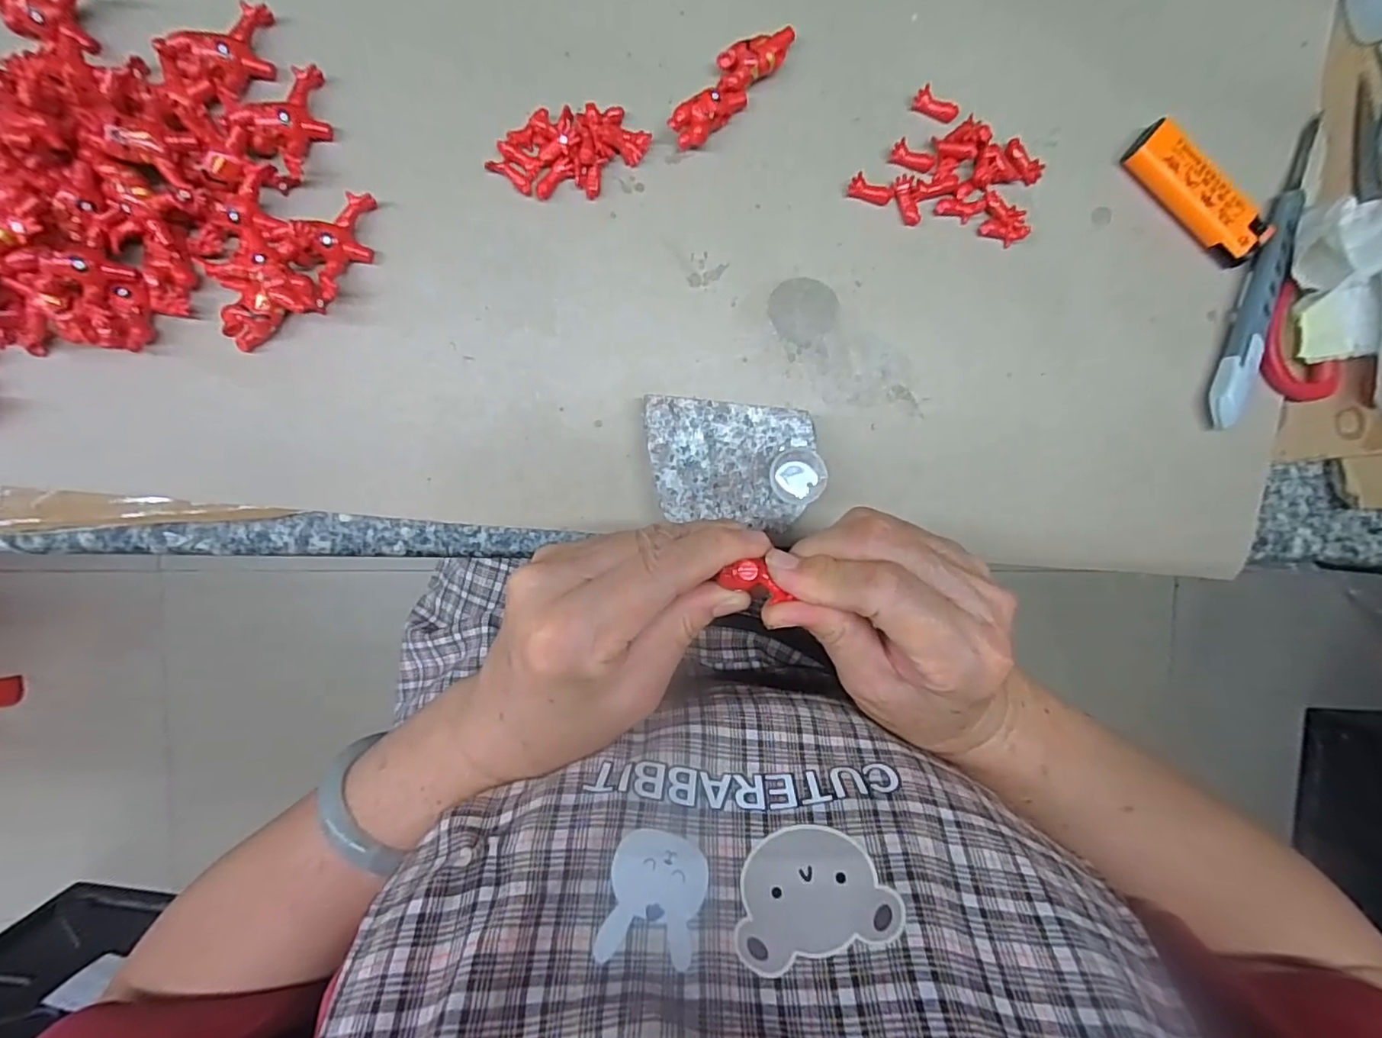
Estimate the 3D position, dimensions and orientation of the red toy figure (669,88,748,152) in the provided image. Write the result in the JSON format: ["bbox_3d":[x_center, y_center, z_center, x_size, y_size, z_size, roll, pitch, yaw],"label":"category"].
[{"bbox_3d":[0.009,-0.195,0.280,0.039,0.014,0.016,-36,95,-1],"label":"red toy figure"}]

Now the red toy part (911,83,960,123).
[{"bbox_3d":[0.121,-0.204,0.286,0.023,0.005,0.010,19,94,-5],"label":"red toy part"}]

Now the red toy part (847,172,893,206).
[{"bbox_3d":[0.090,-0.163,0.289,0.022,0.005,0.010,17,92,-4],"label":"red toy part"}]

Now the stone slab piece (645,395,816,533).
[{"bbox_3d":[0.017,-0.027,0.288,0.078,0.020,0.057,5,93,-4],"label":"stone slab piece"}]

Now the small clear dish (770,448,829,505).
[{"bbox_3d":[0.052,-0.021,0.279,0.026,0.006,0.026,0,90,-3],"label":"small clear dish"}]

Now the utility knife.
[{"bbox_3d":[0.289,-0.123,0.289,0.017,0.015,0.156,16,92,-4],"label":"utility knife"}]

